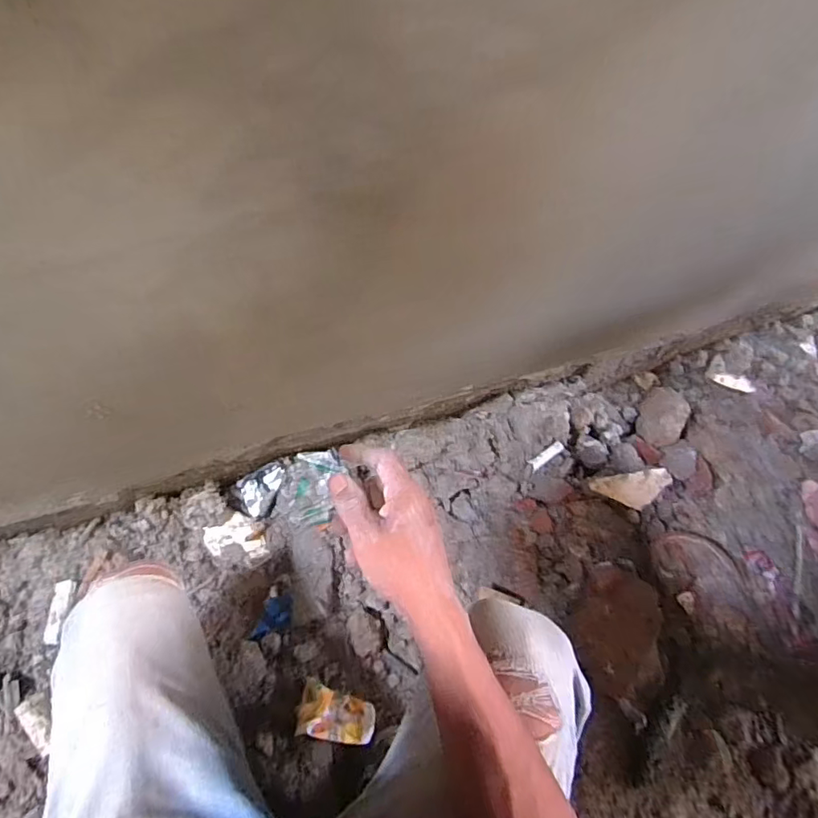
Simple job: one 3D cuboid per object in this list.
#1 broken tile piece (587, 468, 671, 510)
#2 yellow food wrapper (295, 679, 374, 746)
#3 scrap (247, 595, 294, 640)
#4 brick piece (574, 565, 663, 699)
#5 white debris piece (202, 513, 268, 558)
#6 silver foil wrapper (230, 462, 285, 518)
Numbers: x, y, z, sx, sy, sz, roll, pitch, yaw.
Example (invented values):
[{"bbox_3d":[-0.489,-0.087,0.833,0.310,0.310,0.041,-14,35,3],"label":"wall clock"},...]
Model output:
[{"bbox_3d":[0.369,0.132,0.880,0.144,0.015,0.058,-3,67,-17],"label":"broken tile piece"},{"bbox_3d":[-0.095,0.395,0.702,0.104,0.055,0.060,11,67,2],"label":"yellow food wrapper"},{"bbox_3d":[-0.199,0.301,0.779,0.066,0.006,0.052,-11,68,-7],"label":"scrap"},{"bbox_3d":[0.305,0.320,0.782,0.115,0.032,0.168,14,67,4],"label":"brick piece"},{"bbox_3d":[-0.274,0.208,0.848,0.078,0.012,0.074,-26,70,-12],"label":"white debris piece"},{"bbox_3d":[-0.233,0.129,0.847,0.106,0.017,0.067,-43,88,11],"label":"silver foil wrapper"}]

